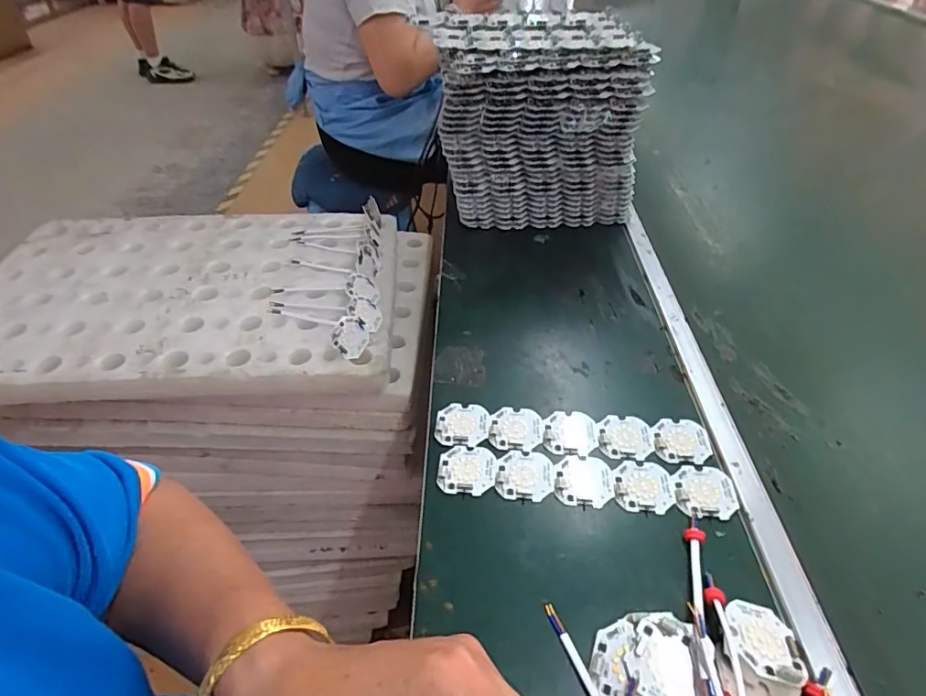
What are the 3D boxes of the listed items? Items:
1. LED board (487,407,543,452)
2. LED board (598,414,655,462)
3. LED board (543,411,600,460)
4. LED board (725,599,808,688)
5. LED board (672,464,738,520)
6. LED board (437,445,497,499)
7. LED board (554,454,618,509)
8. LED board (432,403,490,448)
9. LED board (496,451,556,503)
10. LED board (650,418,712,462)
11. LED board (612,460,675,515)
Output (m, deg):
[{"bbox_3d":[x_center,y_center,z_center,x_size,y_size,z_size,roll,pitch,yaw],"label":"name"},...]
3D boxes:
[{"bbox_3d":[0.047,0.071,0.466,0.047,0.004,0.046,6,43,6],"label":"LED board"},{"bbox_3d":[0.143,0.077,0.459,0.046,0.004,0.046,4,42,4],"label":"LED board"},{"bbox_3d":[0.096,0.074,0.462,0.047,0.004,0.048,10,43,10],"label":"LED board"},{"bbox_3d":[0.193,0.185,0.333,0.043,0.005,0.047,7,43,7],"label":"LED board"},{"bbox_3d":[0.194,0.114,0.419,0.047,0.004,0.046,4,42,4],"label":"LED board"},{"bbox_3d":[0.004,0.099,0.436,0.045,0.004,0.047,7,43,7],"label":"LED board"},{"bbox_3d":[0.100,0.107,0.428,0.047,0.004,0.045,5,42,5],"label":"LED board"},{"bbox_3d":[-0.001,0.068,0.469,0.046,0.004,0.046,4,42,4],"label":"LED board"},{"bbox_3d":[0.052,0.105,0.433,0.047,0.004,0.045,5,42,5],"label":"LED board"},{"bbox_3d":[0.191,0.080,0.457,0.048,0.004,0.046,3,42,3],"label":"LED board"},{"bbox_3d":[0.147,0.112,0.425,0.047,0.004,0.047,8,43,8],"label":"LED board"}]

